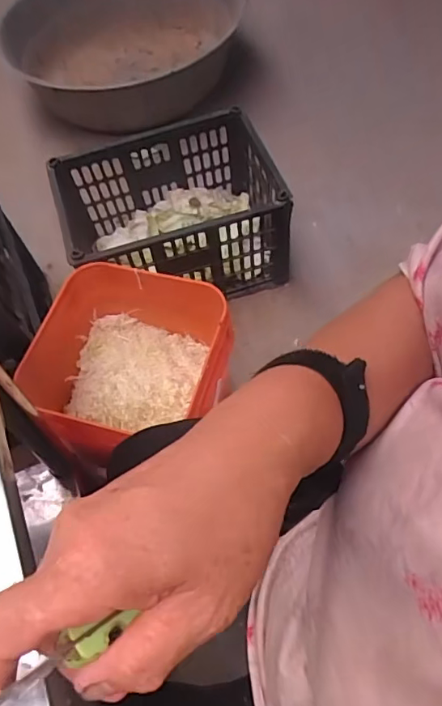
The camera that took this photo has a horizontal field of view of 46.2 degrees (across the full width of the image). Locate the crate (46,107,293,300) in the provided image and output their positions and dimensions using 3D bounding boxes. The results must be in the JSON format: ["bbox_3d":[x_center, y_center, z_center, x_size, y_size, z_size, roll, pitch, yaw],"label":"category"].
[{"bbox_3d":[-0.117,-0.314,1.270,0.495,0.311,0.349,-17,62,-5],"label":"crate"}]

